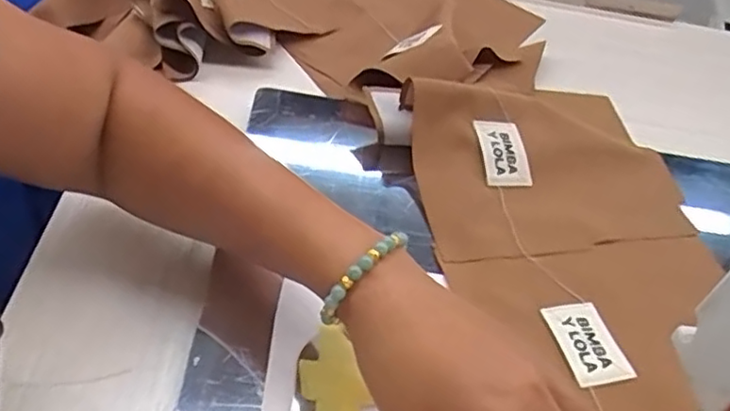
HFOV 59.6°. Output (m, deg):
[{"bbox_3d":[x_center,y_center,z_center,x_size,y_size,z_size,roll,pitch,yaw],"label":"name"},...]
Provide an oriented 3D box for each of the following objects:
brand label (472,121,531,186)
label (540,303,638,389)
[{"bbox_3d":[0.111,-0.042,0.516,0.038,0.006,0.057,-5,70,-12],"label":"brand label"},{"bbox_3d":[0.144,0.088,0.413,0.035,0.004,0.057,-6,49,-19],"label":"label"}]

